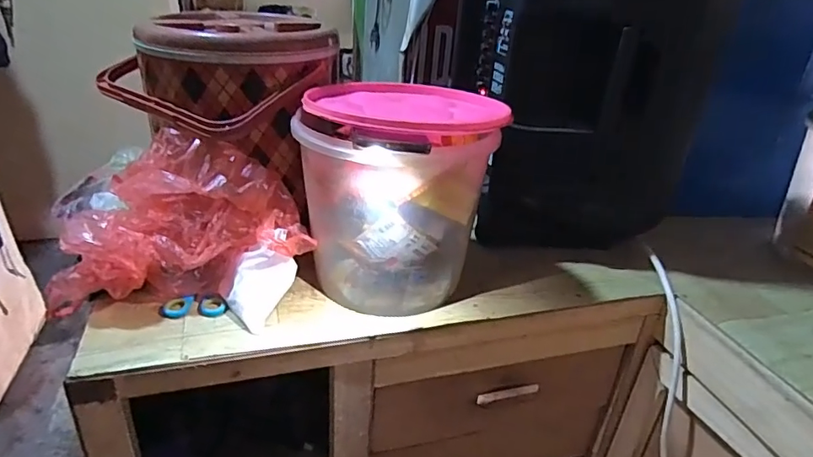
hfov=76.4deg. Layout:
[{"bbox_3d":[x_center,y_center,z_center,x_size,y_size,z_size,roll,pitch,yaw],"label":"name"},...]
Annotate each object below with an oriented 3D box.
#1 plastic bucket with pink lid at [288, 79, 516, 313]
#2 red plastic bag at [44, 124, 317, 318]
[{"bbox_3d":[0.000,-0.044,0.689,0.202,0.247,0.263,26,36,36],"label":"plastic bucket with pink lid"},{"bbox_3d":[-0.291,-0.006,0.649,0.325,0.179,0.122,-2,29,-8],"label":"red plastic bag"}]

